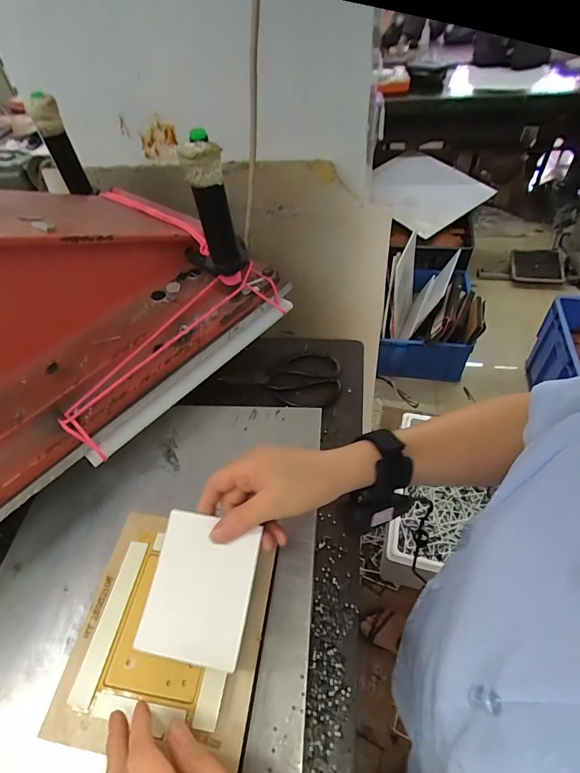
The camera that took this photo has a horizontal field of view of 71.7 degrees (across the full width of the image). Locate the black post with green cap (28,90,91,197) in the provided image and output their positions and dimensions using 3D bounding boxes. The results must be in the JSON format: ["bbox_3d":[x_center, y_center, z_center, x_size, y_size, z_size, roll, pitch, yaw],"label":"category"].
[{"bbox_3d":[-0.310,-0.323,0.543,0.031,0.117,0.025,-31,55,-19],"label":"black post with green cap"}]

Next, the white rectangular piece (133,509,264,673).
[{"bbox_3d":[-0.074,0.165,0.333,0.083,0.007,0.105,9,67,7],"label":"white rectangular piece"}]

